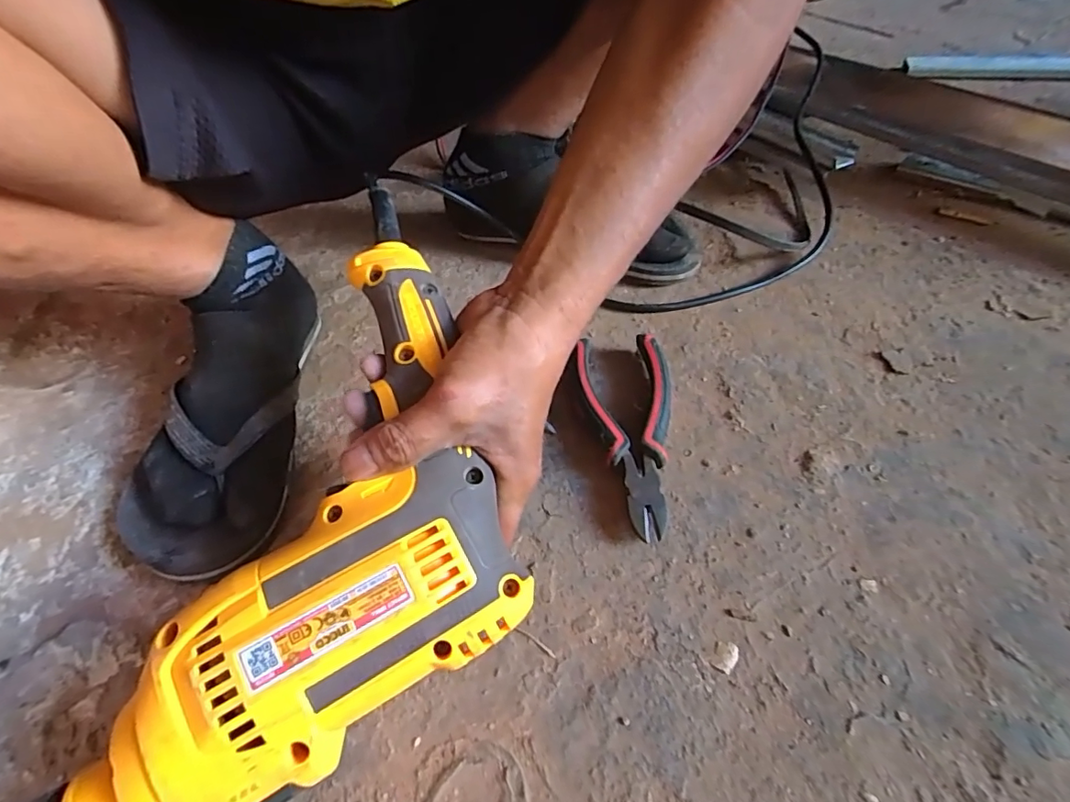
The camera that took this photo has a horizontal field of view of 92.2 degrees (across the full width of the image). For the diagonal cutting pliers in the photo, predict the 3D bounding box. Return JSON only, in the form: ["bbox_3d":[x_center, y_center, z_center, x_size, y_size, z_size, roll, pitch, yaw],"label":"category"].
[{"bbox_3d":[0.062,0.017,0.334,0.059,0.022,0.149,-5,49,3],"label":"diagonal cutting pliers"}]

